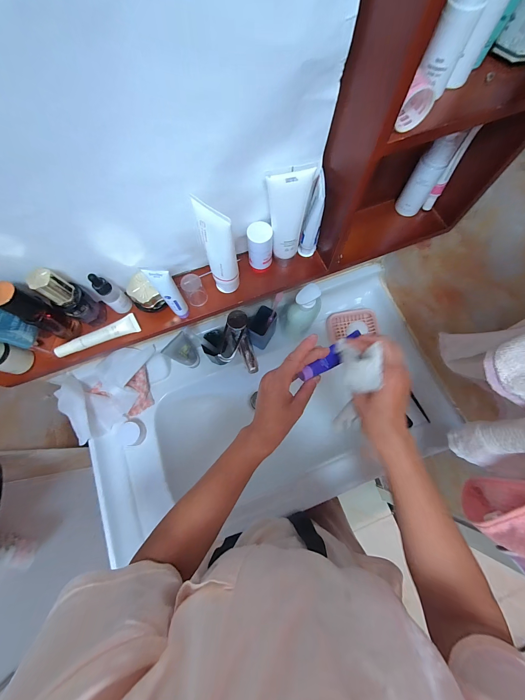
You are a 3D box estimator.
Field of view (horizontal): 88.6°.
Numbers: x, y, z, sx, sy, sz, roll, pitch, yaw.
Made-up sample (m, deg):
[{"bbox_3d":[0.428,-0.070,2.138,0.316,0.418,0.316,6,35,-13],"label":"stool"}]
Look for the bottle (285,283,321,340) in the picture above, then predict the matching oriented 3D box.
[{"bbox_3d":[0.090,-0.089,0.597,0.060,0.165,0.076,36,77,11],"label":"bottle"}]

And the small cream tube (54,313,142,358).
[{"bbox_3d":[-0.246,-0.021,0.403,0.117,0.016,0.023,-22,73,-6],"label":"small cream tube"}]

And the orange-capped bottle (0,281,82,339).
[{"bbox_3d":[-0.298,-0.049,0.355,0.036,0.103,0.029,2,72,2],"label":"orange-capped bottle"}]

